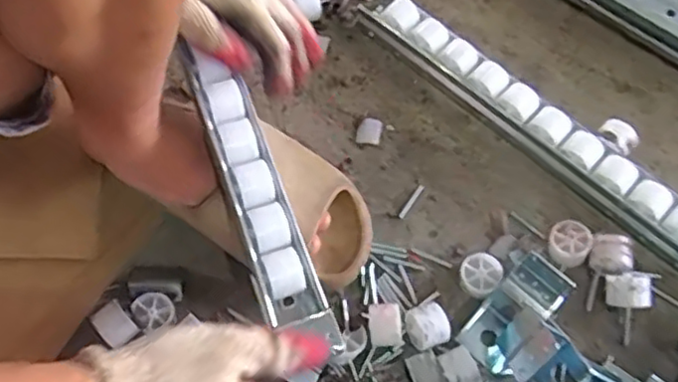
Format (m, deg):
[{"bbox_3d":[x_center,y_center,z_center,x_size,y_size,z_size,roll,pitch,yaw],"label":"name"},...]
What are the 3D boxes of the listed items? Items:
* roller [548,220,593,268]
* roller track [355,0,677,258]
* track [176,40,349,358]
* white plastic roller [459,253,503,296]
[{"bbox_3d":[0.202,0.048,0.595,0.033,0.028,0.036,0,66,0],"label":"roller"},{"bbox_3d":[0.338,0.065,0.577,0.834,0.043,0.057,40,72,14],"label":"roller track"},{"bbox_3d":[-0.065,0.004,0.514,0.046,0.038,0.248,-21,81,-9],"label":"track"},{"bbox_3d":[0.122,0.073,0.583,0.034,0.023,0.036,0,66,0],"label":"white plastic roller"}]

